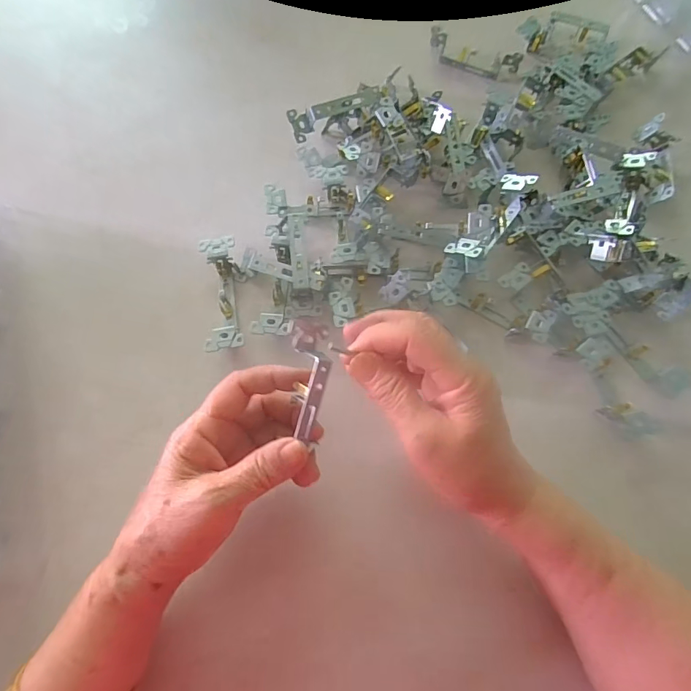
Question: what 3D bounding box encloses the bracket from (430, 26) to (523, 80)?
[{"bbox_3d":[0.142,-0.326,0.493,0.105,0.022,0.030,22,71,7],"label":"bracket"}]

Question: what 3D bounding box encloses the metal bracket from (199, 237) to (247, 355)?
[{"bbox_3d":[-0.105,-0.044,0.384,0.031,0.022,0.103,-8,70,-4],"label":"metal bracket"}]

